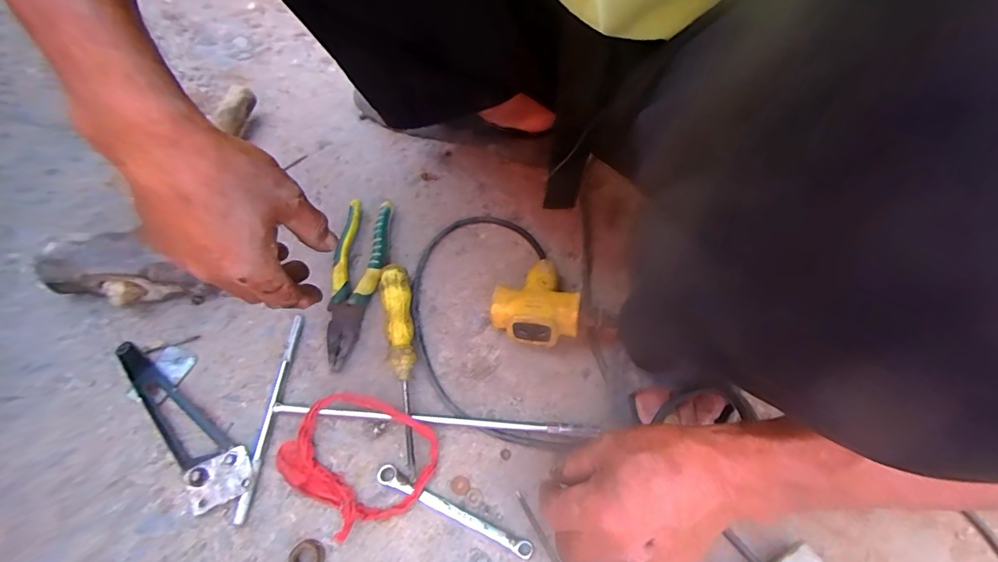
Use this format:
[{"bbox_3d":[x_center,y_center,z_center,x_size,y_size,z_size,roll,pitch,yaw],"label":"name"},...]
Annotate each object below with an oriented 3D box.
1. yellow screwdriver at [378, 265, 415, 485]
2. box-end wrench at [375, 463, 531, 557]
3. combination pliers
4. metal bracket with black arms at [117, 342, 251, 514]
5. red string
[{"bbox_3d":[-0.087,0.074,0.428,0.027,0.027,0.197,-10,60,-10],"label":"yellow screwdriver"},{"bbox_3d":[-0.038,0.187,0.375,0.138,0.011,0.014,24,60,11],"label":"box-end wrench"},{"bbox_3d":[-0.146,-0.003,0.470,0.049,0.019,0.190,4,59,-1],"label":"combination pliers"},{"bbox_3d":[-0.277,0.115,0.396,0.185,0.013,0.049,41,65,19],"label":"metal bracket with black arms"},{"bbox_3d":[-0.118,0.149,0.387,0.117,0.016,0.102,27,61,12],"label":"red string"}]

